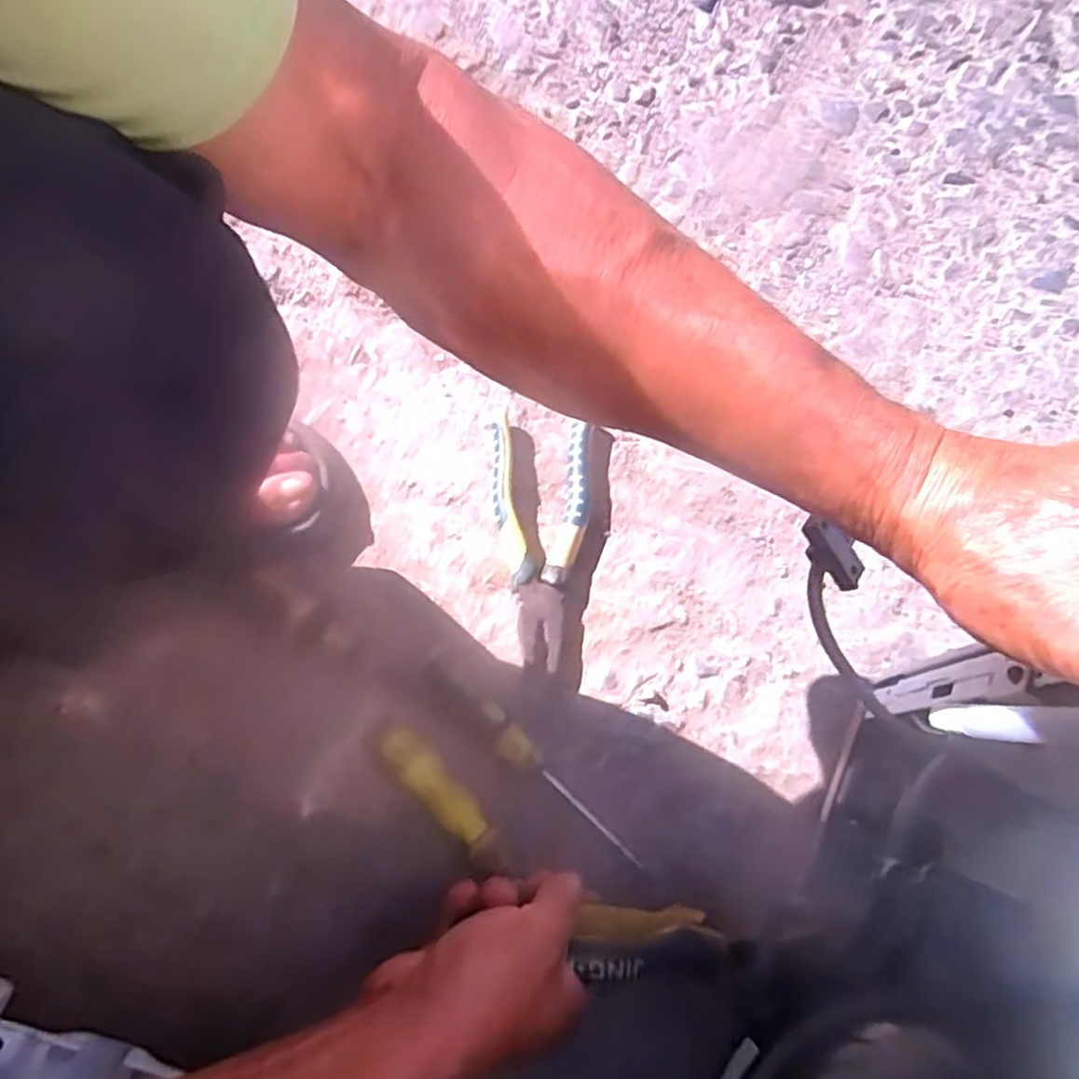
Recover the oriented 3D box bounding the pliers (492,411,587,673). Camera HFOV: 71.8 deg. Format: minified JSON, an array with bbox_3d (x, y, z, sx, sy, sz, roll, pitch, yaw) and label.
[{"bbox_3d":[0.002,-0.001,0.527,0.066,0.018,0.177,-2,70,2],"label":"pliers"}]

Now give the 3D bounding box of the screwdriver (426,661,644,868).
[{"bbox_3d":[-0.007,0.140,0.475,0.175,0.022,0.020,41,77,15],"label":"screwdriver"}]

